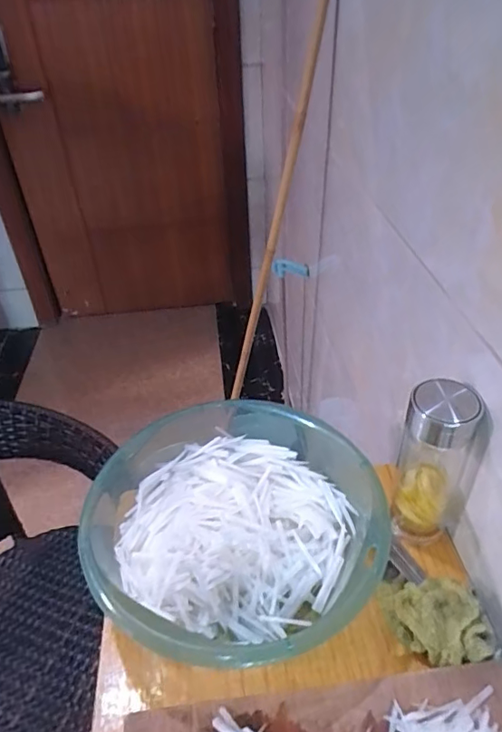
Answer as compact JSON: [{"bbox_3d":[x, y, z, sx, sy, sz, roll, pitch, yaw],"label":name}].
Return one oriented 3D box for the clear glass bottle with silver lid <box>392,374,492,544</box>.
[{"bbox_3d":[0.196,0.105,0.551,0.067,0.202,0.062,-10,39,-9],"label":"clear glass bottle with silver lid"}]

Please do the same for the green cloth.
[{"bbox_3d":[0.181,0.251,0.500,0.104,0.049,0.070,8,40,13],"label":"green cloth"}]

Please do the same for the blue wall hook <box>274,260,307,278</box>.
[{"bbox_3d":[0.100,-0.246,1.283,0.084,0.046,0.018,0,39,3],"label":"blue wall hook"}]

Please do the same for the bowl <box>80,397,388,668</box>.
[{"bbox_3d":[-0.012,0.176,0.549,0.290,0.100,0.274,-2,39,1],"label":"bowl"}]

